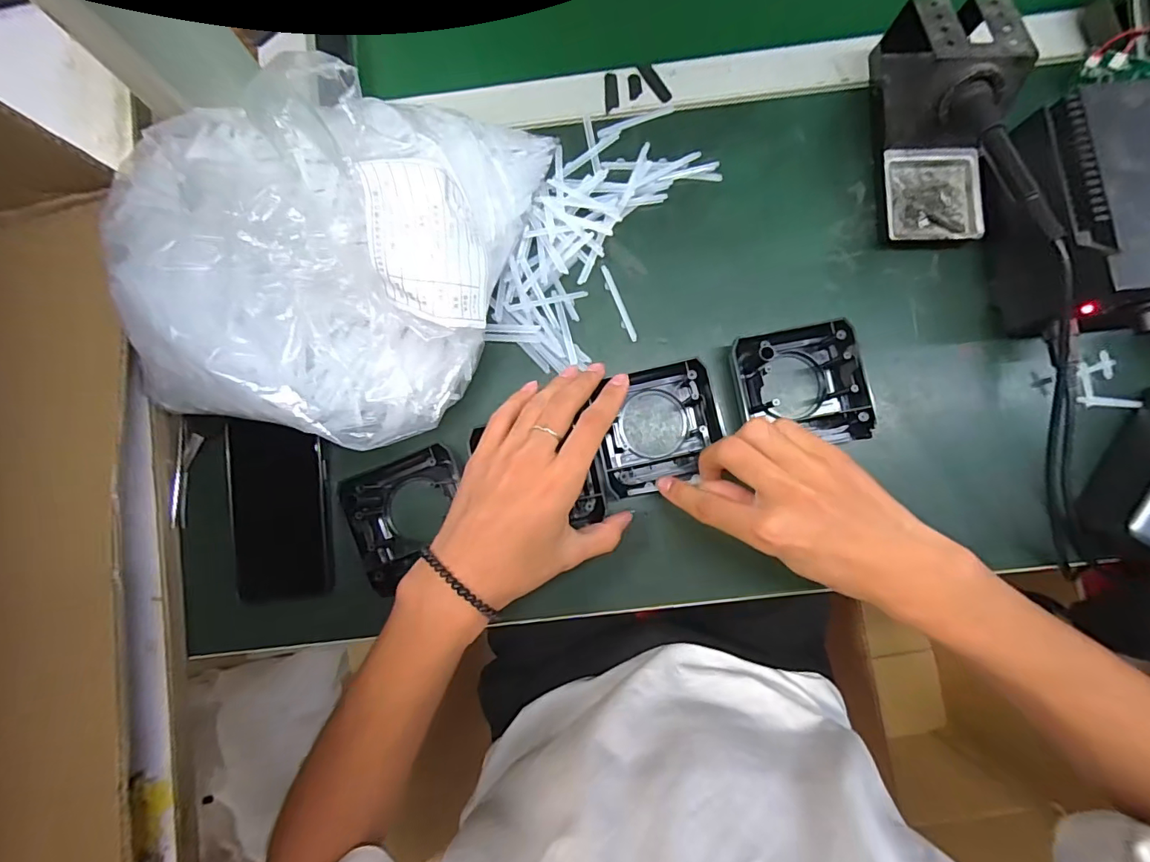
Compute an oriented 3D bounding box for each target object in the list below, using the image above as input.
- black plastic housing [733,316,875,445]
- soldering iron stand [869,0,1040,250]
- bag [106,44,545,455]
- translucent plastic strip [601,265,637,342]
[{"bbox_3d":[0.168,-0.033,0.376,0.081,0.033,0.088,-12,84,0],"label":"black plastic housing"},{"bbox_3d":[0.271,-0.228,0.372,0.067,0.076,0.163,-1,84,2],"label":"soldering iron stand"},{"bbox_3d":[-0.169,-0.132,0.341,0.240,0.145,0.264,13,84,3],"label":"bag"},{"bbox_3d":[0.034,-0.101,0.404,0.008,0.004,0.065,-22,84,-1],"label":"translucent plastic strip"}]

